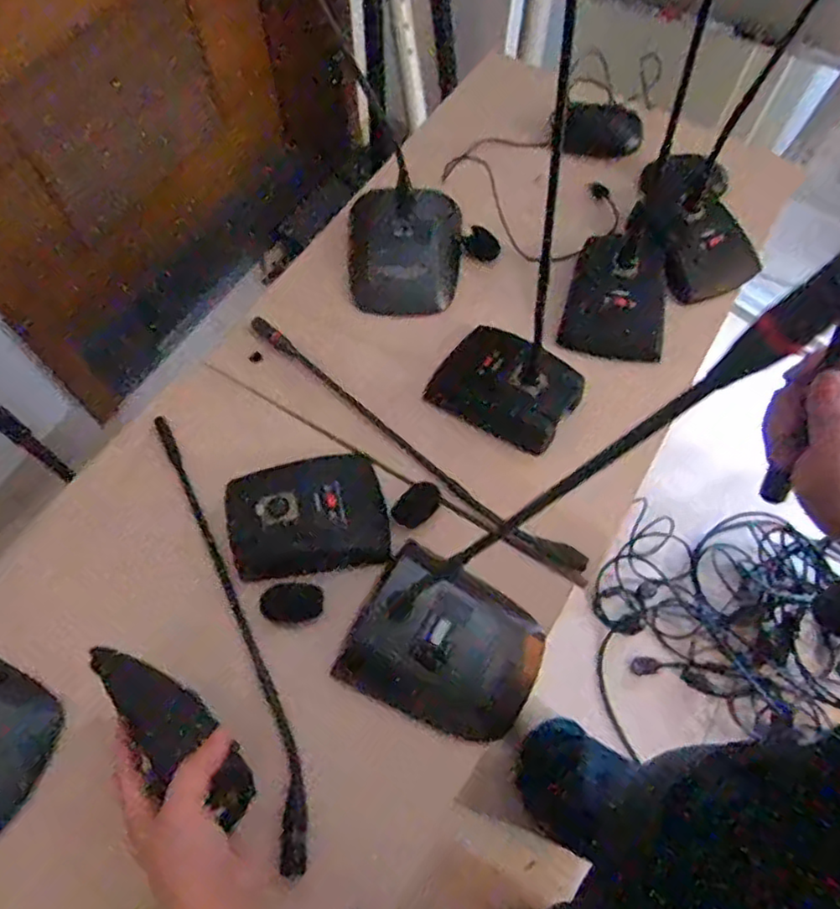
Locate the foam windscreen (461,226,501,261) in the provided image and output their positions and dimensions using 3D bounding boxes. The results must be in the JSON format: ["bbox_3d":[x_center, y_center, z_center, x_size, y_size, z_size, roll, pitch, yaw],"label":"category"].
[{"bbox_3d":[0.068,-0.230,0.713,0.038,0.023,0.029,34,67,16],"label":"foam windscreen"}]

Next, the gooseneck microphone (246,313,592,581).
[{"bbox_3d":[-0.017,-0.016,0.618,0.408,0.014,0.024,37,68,17],"label":"gooseneck microphone"}]

